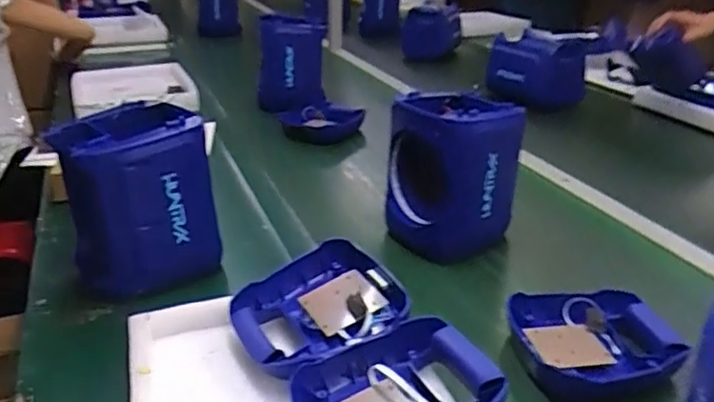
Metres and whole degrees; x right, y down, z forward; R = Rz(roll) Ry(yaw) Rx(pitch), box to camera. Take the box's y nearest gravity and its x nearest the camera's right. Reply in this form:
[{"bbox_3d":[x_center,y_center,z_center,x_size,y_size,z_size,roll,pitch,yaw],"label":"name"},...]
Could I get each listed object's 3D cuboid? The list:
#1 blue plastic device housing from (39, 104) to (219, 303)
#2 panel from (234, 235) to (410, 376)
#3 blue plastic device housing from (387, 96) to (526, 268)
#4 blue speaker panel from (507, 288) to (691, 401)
[{"bbox_3d":[-0.297,-0.002,0.862,0.183,0.224,0.151,-9,27,-20],"label":"blue plastic device housing"},{"bbox_3d":[-0.045,0.124,0.719,0.179,0.064,0.162,-9,27,-18],"label":"panel"},{"bbox_3d":[0.134,-0.036,0.980,0.138,0.226,0.170,-18,31,-33],"label":"blue plastic device housing"},{"bbox_3d":[0.284,0.162,0.741,0.191,0.056,0.157,-3,26,-6],"label":"blue speaker panel"}]

